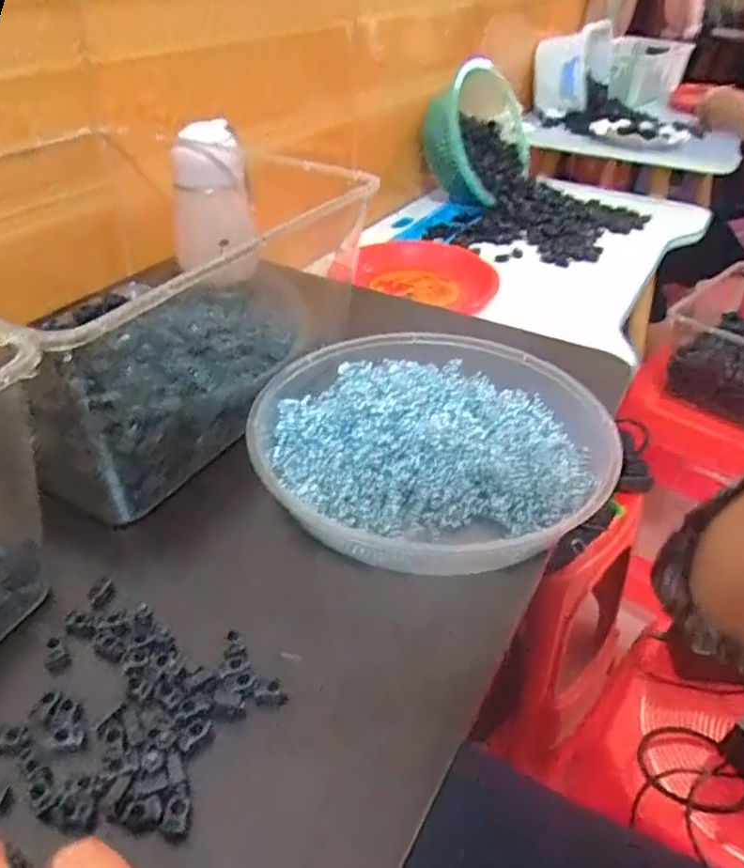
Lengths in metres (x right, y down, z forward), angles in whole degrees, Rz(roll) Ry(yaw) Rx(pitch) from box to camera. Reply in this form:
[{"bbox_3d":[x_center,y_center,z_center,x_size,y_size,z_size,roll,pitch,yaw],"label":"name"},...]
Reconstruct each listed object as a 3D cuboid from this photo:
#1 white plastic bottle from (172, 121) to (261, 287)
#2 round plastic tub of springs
[{"bbox_3d":[-0.147,-0.211,0.615,0.074,0.127,0.061,-5,35,-13],"label":"white plastic bottle"},{"bbox_3d":[0.036,0.002,0.449,0.229,0.049,0.213,3,34,-2],"label":"round plastic tub of springs"}]

